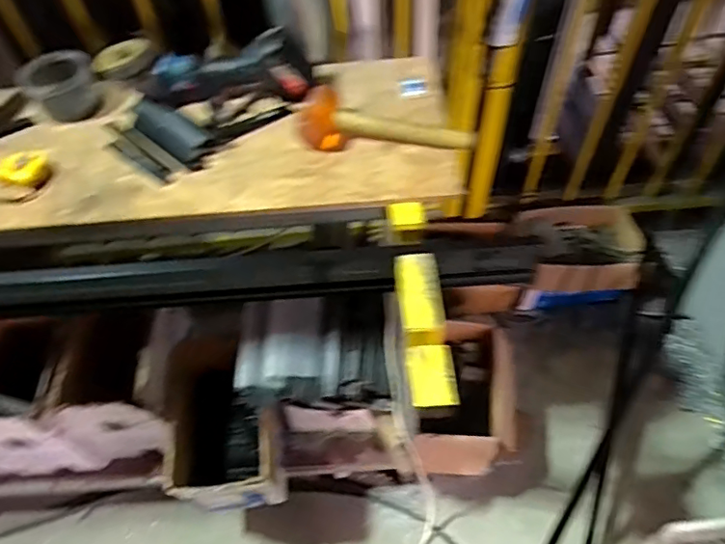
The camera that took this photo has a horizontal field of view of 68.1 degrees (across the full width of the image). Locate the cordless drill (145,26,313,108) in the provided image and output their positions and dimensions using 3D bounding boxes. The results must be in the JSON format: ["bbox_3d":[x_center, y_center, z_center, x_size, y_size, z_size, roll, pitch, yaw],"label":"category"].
[{"bbox_3d":[-0.236,-0.354,0.949,0.288,0.109,0.102,7,54,9],"label":"cordless drill"}]

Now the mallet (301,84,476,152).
[{"bbox_3d":[0.027,-0.241,0.882,0.259,0.068,0.091,7,54,9],"label":"mallet"}]

